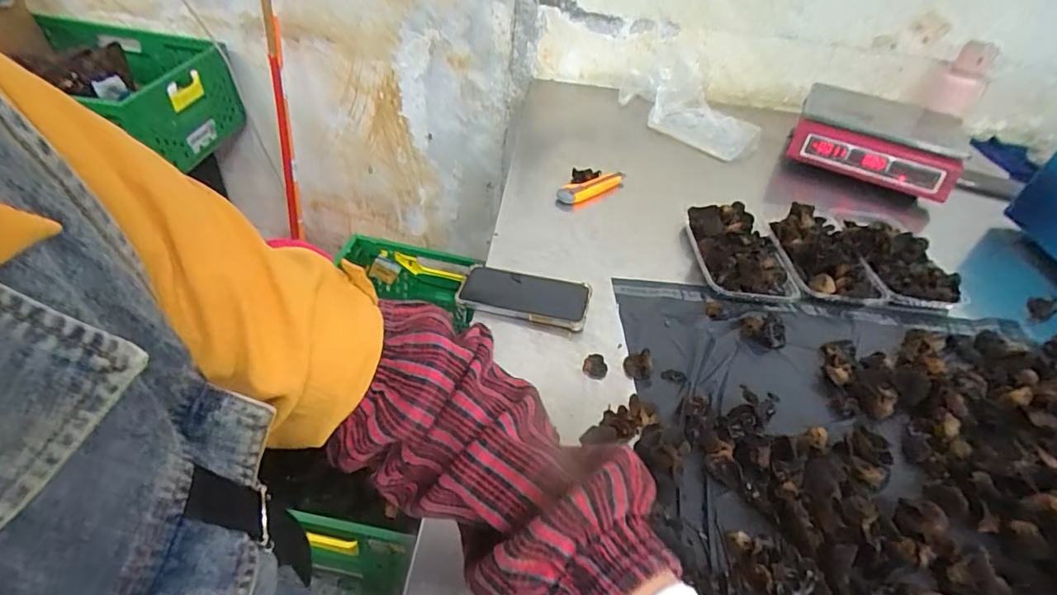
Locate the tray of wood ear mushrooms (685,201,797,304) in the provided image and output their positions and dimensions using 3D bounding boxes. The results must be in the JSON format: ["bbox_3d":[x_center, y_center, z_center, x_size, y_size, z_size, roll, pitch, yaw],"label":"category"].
[{"bbox_3d":[0.315,-0.072,0.764,0.129,0.045,0.209,2,41,-5],"label":"tray of wood ear mushrooms"}]

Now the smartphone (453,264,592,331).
[{"bbox_3d":[-0.007,-0.006,0.657,0.170,0.018,0.073,15,42,9],"label":"smartphone"}]

